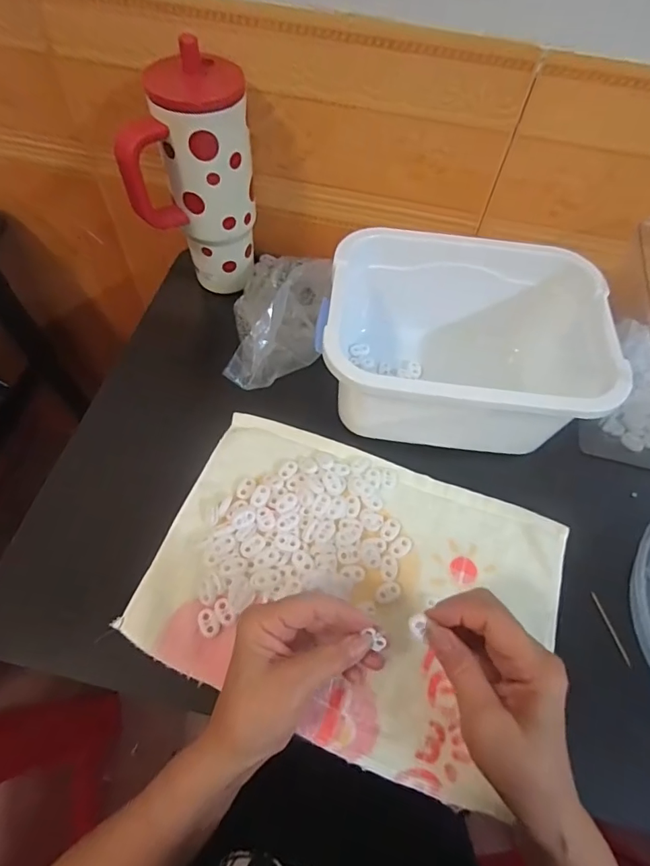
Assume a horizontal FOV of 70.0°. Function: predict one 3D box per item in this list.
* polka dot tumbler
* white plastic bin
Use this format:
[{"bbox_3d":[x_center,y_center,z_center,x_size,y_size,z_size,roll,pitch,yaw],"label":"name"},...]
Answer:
[{"bbox_3d":[-0.129,-0.238,0.475,0.115,0.215,0.083,-7,61,-8],"label":"polka dot tumbler"},{"bbox_3d":[0.125,-0.081,0.450,0.243,0.113,0.170,7,60,0],"label":"white plastic bin"}]

